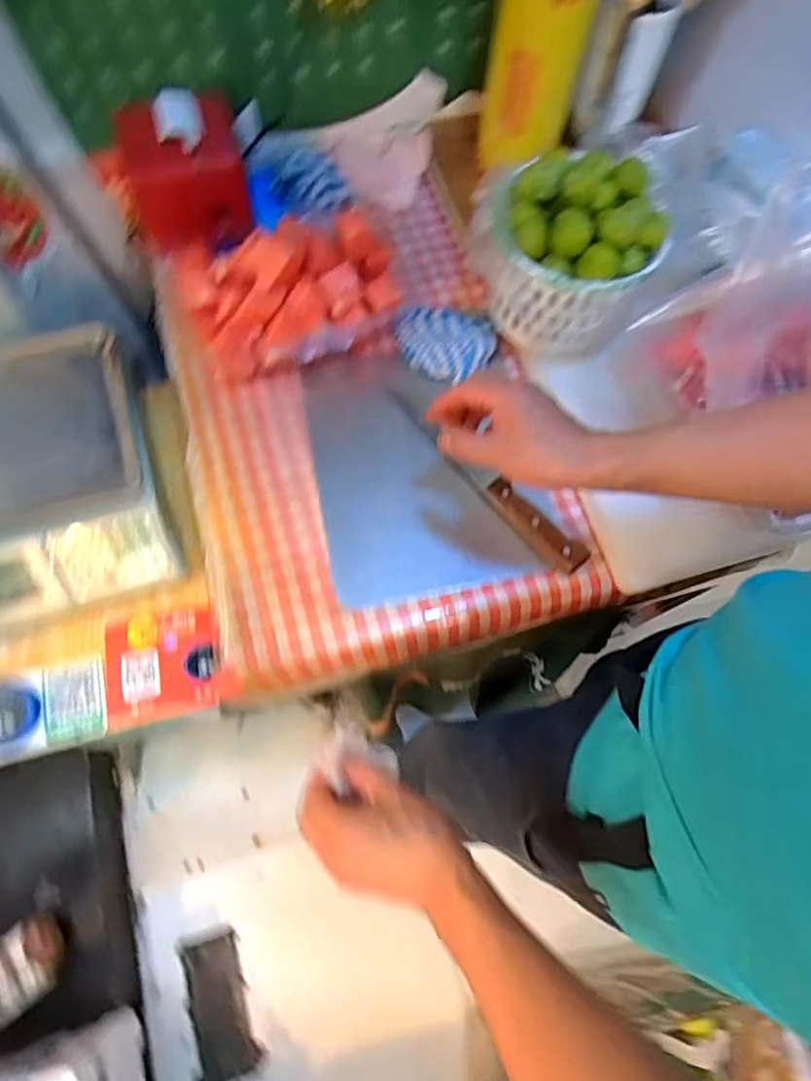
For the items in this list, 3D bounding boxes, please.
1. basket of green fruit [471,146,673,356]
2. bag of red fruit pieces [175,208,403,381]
[{"bbox_3d":[0.167,-0.292,0.603,0.150,0.129,0.149,0,70,-1],"label":"basket of green fruit"},{"bbox_3d":[-0.132,-0.285,0.659,0.235,0.107,0.164,-12,71,-5],"label":"bag of red fruit pieces"}]

